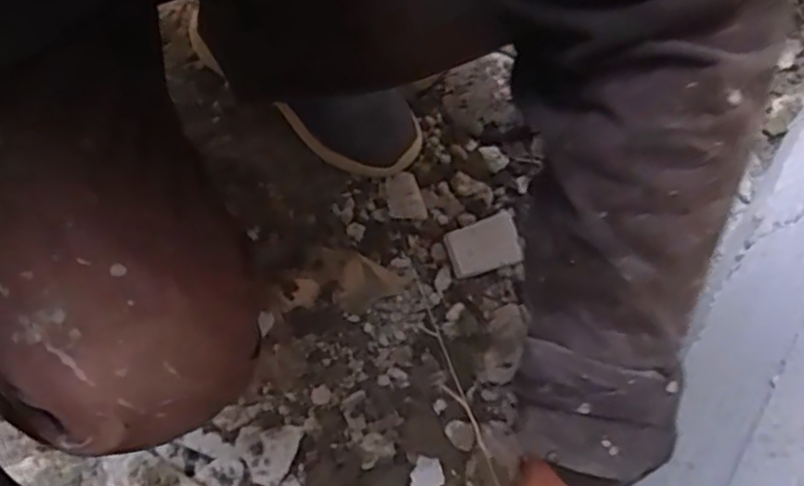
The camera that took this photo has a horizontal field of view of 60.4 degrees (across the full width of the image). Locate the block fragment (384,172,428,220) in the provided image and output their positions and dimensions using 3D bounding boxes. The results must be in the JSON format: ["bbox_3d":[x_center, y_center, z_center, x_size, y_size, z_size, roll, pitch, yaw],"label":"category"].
[{"bbox_3d":[0.002,-0.047,0.749,0.038,0.023,0.055,-17,73,-5],"label":"block fragment"}]

